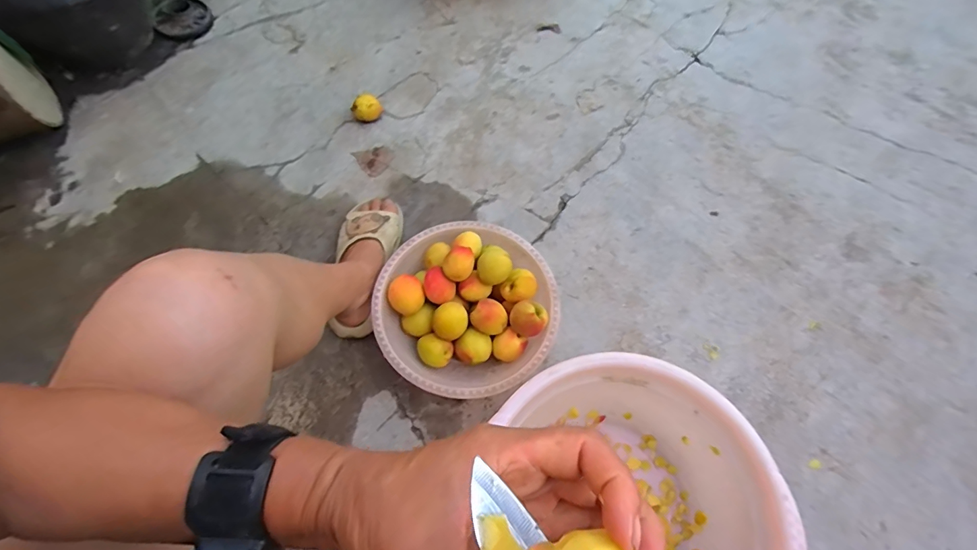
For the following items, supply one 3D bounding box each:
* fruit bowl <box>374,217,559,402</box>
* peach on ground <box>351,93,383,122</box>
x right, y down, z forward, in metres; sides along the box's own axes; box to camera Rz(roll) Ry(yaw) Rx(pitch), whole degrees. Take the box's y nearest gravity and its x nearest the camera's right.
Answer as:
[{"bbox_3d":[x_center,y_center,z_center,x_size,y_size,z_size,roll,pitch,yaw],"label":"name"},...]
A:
[{"bbox_3d":[-0.033,0.049,0.697,0.262,0.130,0.262,0,67,-1],"label":"fruit bowl"},{"bbox_3d":[-0.247,-0.339,0.904,0.060,0.049,0.048,-20,69,-9],"label":"peach on ground"}]

